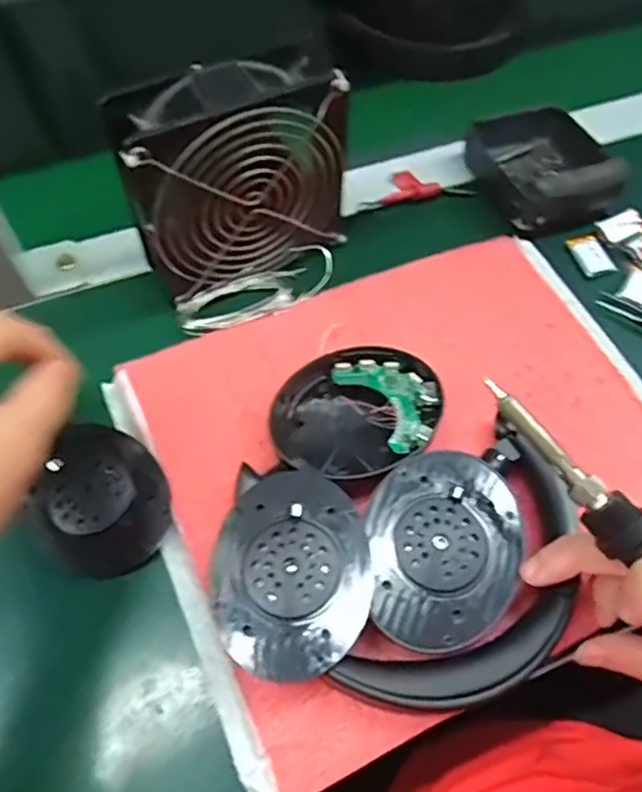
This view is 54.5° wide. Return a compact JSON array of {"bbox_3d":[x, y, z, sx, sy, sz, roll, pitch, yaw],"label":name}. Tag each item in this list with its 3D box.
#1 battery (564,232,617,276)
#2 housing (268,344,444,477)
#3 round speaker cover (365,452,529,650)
[{"bbox_3d":[0.180,-0.095,0.417,0.019,0.005,0.035,-18,61,-11],"label":"battery"},{"bbox_3d":[0.019,0.009,0.332,0.077,0.029,0.076,0,59,-1],"label":"housing"},{"bbox_3d":[0.057,0.066,0.283,0.071,0.009,0.083,-4,59,-3],"label":"round speaker cover"}]

